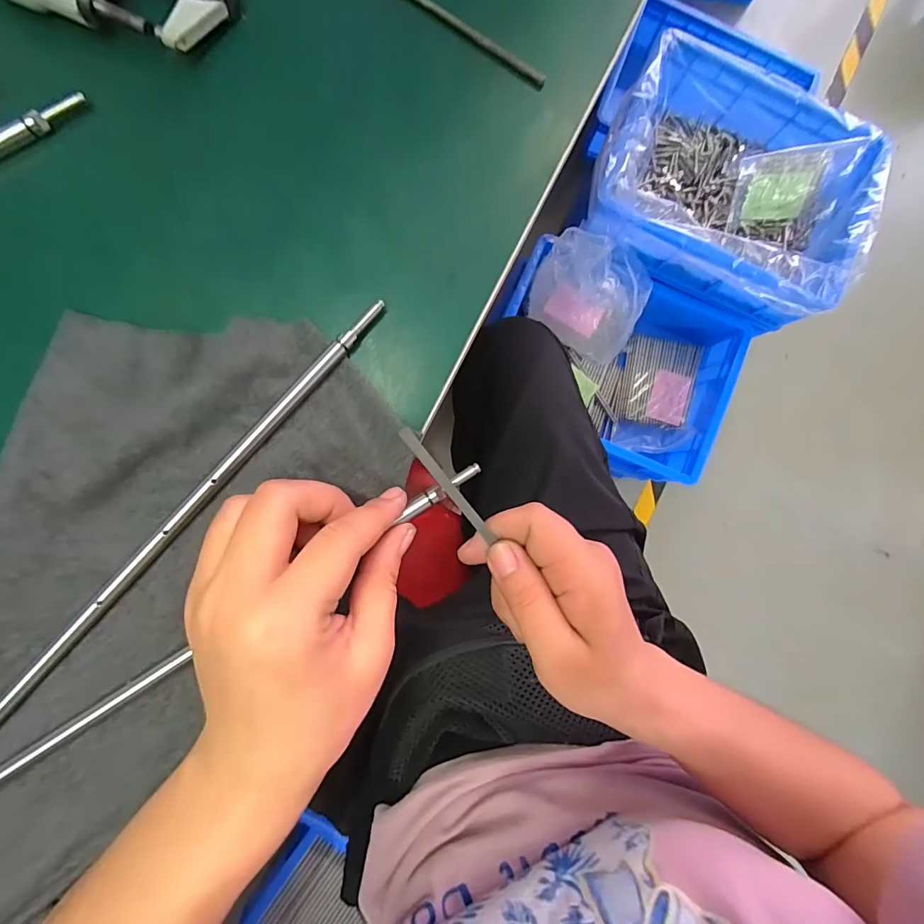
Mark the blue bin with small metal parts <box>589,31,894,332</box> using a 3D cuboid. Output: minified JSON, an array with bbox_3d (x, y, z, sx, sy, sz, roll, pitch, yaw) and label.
[{"bbox_3d":[0.422,-0.435,0.732,0.408,0.138,0.310,21,86,-4],"label":"blue bin with small metal parts"}]

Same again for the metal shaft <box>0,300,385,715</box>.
[{"bbox_3d":[-0.129,0.030,0.197,0.007,0.007,0.271,42,85,-2],"label":"metal shaft"}]

